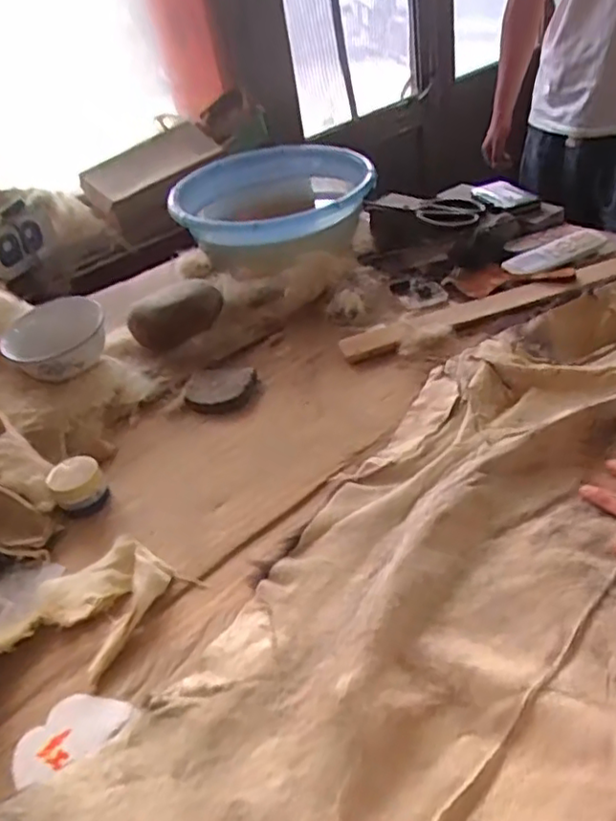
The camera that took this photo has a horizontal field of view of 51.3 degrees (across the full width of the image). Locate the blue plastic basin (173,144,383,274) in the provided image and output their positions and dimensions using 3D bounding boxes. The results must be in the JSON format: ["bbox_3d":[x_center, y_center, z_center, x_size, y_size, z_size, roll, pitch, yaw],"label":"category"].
[{"bbox_3d":[-0.055,-0.334,1.071,0.312,0.107,0.302,-7,38,5],"label":"blue plastic basin"}]

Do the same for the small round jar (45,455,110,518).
[{"bbox_3d":[-0.249,0.082,0.698,0.057,0.044,0.051,-25,37,-19],"label":"small round jar"}]

